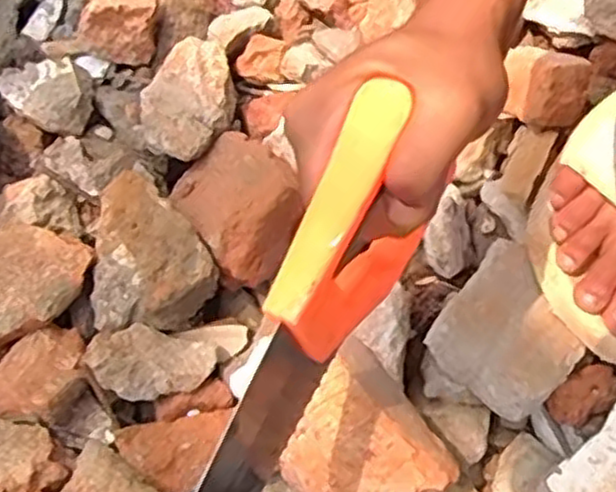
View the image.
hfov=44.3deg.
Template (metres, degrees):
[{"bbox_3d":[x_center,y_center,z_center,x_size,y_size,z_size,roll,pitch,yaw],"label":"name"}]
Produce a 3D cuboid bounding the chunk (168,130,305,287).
[{"bbox_3d":[-0.044,-0.029,0.483,0.072,0.040,0.090,-37,64,-16],"label":"chunk"}]

